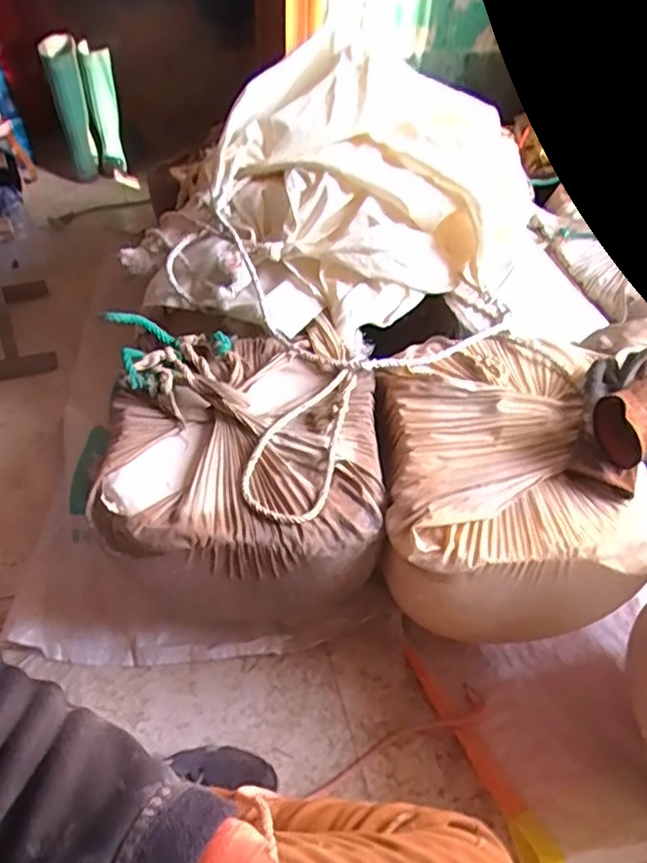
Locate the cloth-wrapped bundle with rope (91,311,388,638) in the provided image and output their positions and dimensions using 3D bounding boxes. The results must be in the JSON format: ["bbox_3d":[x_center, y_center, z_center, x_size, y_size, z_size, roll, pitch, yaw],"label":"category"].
[{"bbox_3d":[-0.094,0.059,0.767,0.303,0.238,0.341,1,48,-3],"label":"cloth-wrapped bundle with rope"}]

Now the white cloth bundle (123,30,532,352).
[{"bbox_3d":[0.016,-0.335,0.874,0.429,0.216,0.436,2,48,-2],"label":"white cloth bundle"}]

